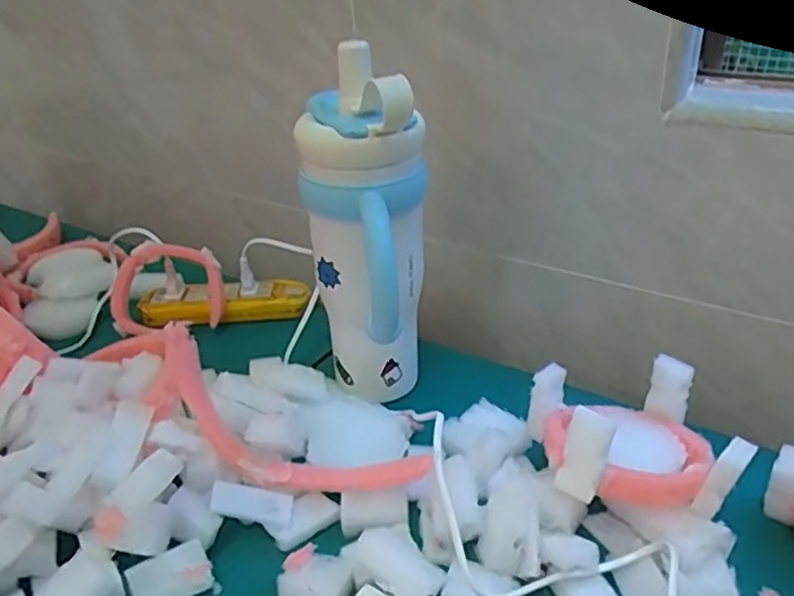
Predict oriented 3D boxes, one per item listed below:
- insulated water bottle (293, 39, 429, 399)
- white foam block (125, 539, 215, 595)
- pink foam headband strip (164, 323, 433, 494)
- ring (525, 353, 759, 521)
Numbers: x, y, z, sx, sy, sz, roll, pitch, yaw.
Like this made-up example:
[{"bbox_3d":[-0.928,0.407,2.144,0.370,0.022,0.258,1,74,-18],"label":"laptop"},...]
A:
[{"bbox_3d":[-0.017,-0.040,0.545,0.081,0.269,0.130,-21,34,-29],"label":"insulated water bottle"},{"bbox_3d":[-0.148,0.183,0.444,0.051,0.009,0.034,-16,66,-17],"label":"white foam block"},{"bbox_3d":[-0.086,0.102,0.496,0.206,0.079,0.031,28,33,-1],"label":"pink foam headband strip"},{"bbox_3d":[0.162,0.096,0.480,0.124,0.072,0.103,-2,29,2],"label":"ring"}]

